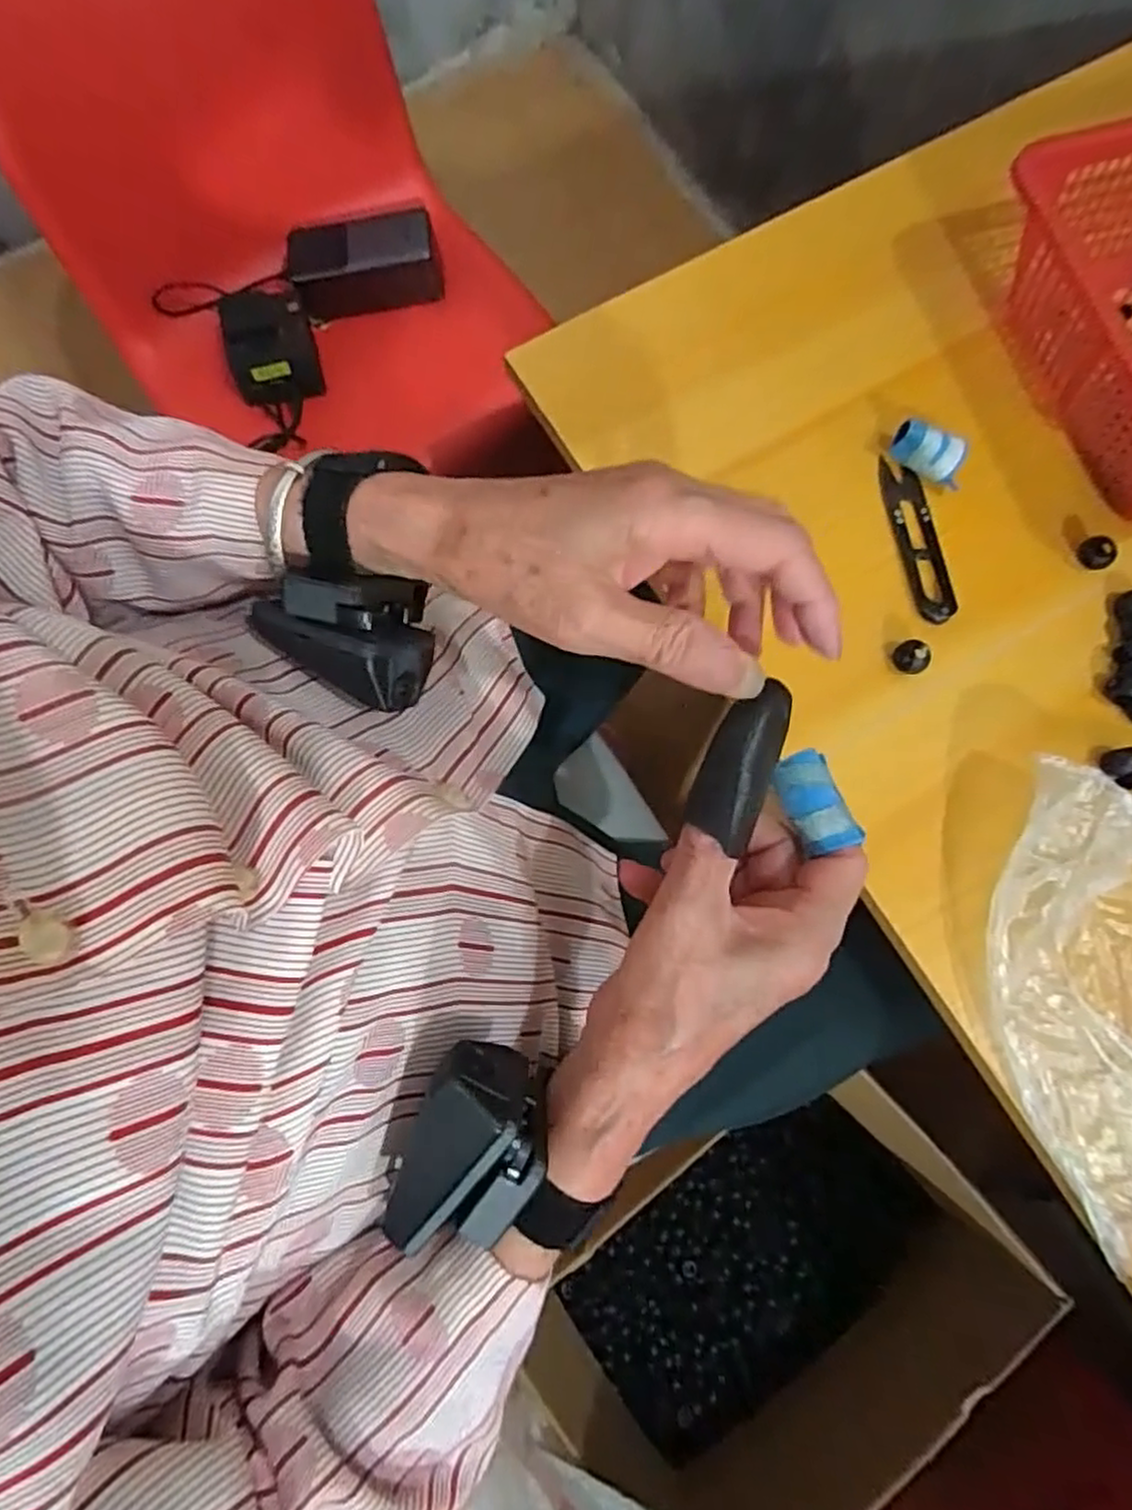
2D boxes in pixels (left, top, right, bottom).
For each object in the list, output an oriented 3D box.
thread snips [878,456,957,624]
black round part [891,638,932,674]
[{"bbox_3d":[0.194,-0.119,0.390,0.022,0.006,0.097,-11,77,-1],"label":"thread snips"},{"bbox_3d":[0.182,-0.051,0.374,0.013,0.015,0.018,-40,79,-7],"label":"black round part"}]

